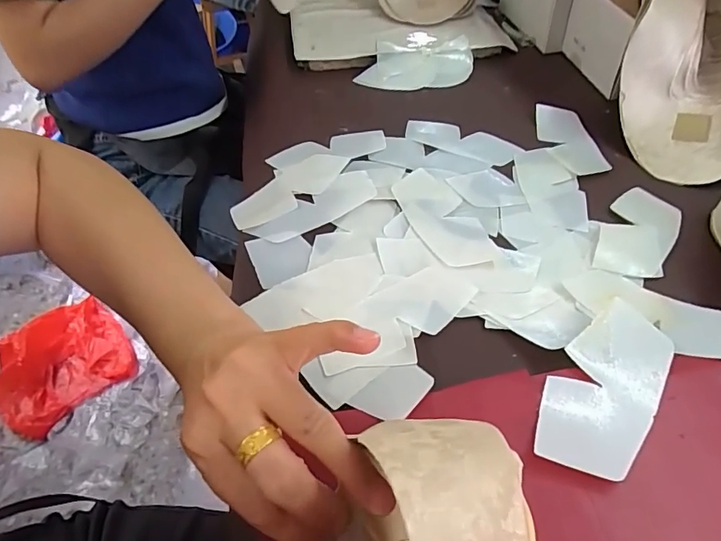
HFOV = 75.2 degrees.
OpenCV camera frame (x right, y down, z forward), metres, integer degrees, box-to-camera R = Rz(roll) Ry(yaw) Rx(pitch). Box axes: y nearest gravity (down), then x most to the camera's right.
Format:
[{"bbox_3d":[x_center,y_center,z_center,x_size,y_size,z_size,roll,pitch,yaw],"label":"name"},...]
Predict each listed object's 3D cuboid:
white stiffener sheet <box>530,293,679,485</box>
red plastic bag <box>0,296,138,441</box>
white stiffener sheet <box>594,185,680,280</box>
[{"bbox_3d":[0.152,0.071,0.290,0.055,0.016,0.136,30,55,26],"label":"white stiffener sheet"},{"bbox_3d":[-0.737,0.204,1.125,0.300,0.100,0.306,31,53,30],"label":"red plastic bag"},{"bbox_3d":[0.249,-0.035,0.418,0.056,0.007,0.124,26,53,24],"label":"white stiffener sheet"}]

